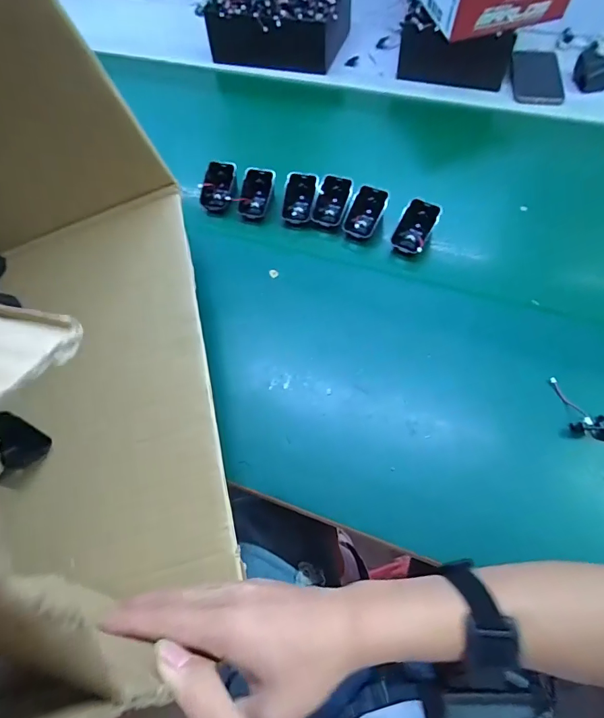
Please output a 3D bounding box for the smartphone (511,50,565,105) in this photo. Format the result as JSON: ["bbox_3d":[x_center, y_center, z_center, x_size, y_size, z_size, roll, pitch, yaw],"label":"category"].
[{"bbox_3d":[0.408,-0.496,0.727,0.081,0.008,0.183,8,59,8],"label":"smartphone"}]

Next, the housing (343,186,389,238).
[{"bbox_3d":[0.087,-0.195,0.563,0.042,0.017,0.068,23,98,9],"label":"housing"}]

